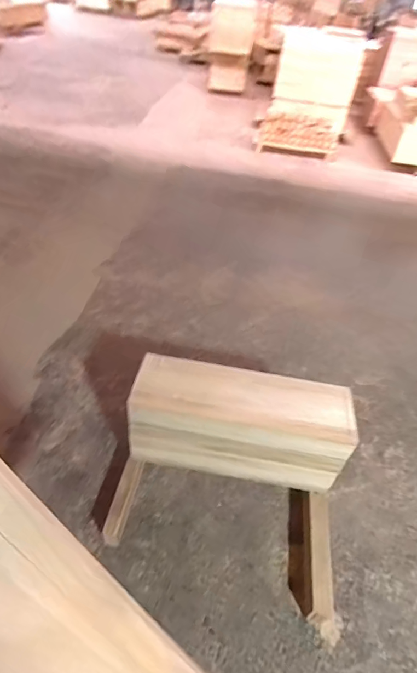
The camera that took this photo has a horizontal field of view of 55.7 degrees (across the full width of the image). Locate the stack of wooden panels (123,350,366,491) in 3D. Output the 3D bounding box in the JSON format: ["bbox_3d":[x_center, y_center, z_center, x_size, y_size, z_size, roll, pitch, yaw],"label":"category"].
[{"bbox_3d":[0.078,0.286,1.385,0.778,0.333,0.266,9,41,2],"label":"stack of wooden panels"}]

